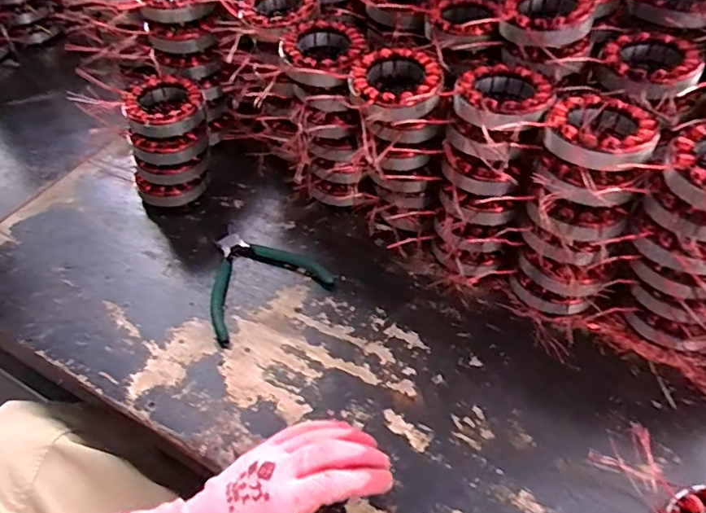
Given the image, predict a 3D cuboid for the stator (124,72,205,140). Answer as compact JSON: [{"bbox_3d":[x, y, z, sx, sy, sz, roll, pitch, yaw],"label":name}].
[{"bbox_3d":[-0.212,-0.167,0.607,0.086,0.038,0.086,-23,52,-16],"label":"stator"}]

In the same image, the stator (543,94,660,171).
[{"bbox_3d":[0.207,-0.100,0.453,0.085,0.036,0.082,-1,49,2],"label":"stator"}]

